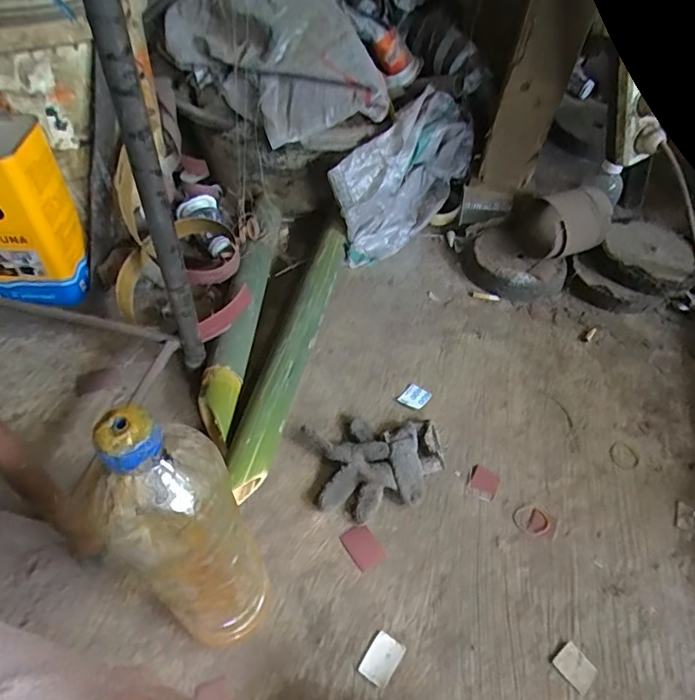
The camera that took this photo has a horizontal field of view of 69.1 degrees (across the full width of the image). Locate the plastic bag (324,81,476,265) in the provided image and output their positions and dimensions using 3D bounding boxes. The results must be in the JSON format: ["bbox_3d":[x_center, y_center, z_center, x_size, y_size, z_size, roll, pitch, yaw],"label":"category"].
[{"bbox_3d":[0.097,-0.285,0.831,0.081,0.187,0.296,36,56,24],"label":"plastic bag"}]

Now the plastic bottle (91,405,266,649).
[{"bbox_3d":[-0.107,0.140,0.354,0.075,0.269,0.063,-35,60,-28],"label":"plastic bottle"}]

